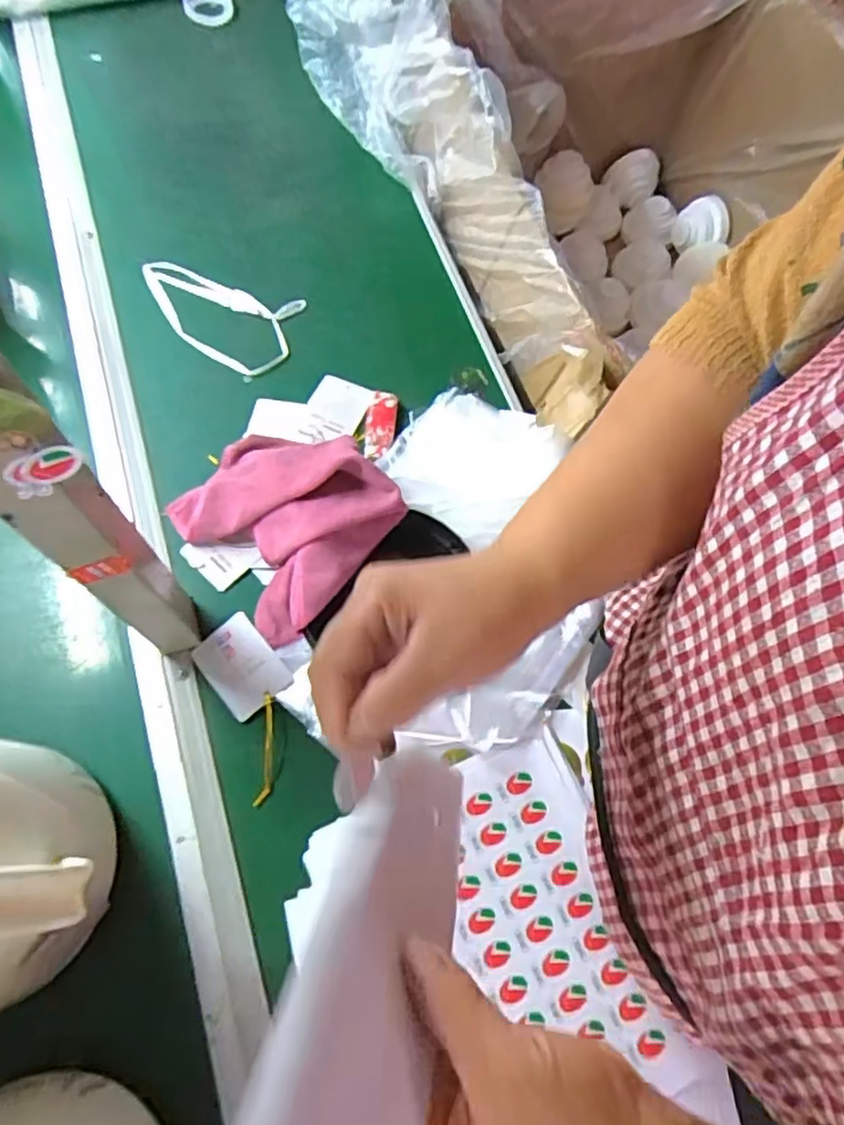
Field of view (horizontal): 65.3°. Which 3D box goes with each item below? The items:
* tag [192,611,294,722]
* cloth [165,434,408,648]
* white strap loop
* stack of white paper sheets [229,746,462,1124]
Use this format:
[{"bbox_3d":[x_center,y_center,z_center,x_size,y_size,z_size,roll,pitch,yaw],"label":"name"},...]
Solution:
[{"bbox_3d":[-0.137,0.077,0.496,0.051,0.005,0.070,-40,73,-8],"label":"tag"},{"bbox_3d":[-0.107,-0.040,0.520,0.147,0.038,0.164,-42,70,-2],"label":"cloth"},{"bbox_3d":[-0.200,-0.232,0.626,0.159,0.009,0.102,14,68,3],"label":"white strap loop"},{"bbox_3d":[-0.013,0.141,0.244,0.010,0.215,0.065,-36,97,17],"label":"stack of white paper sheets"}]

